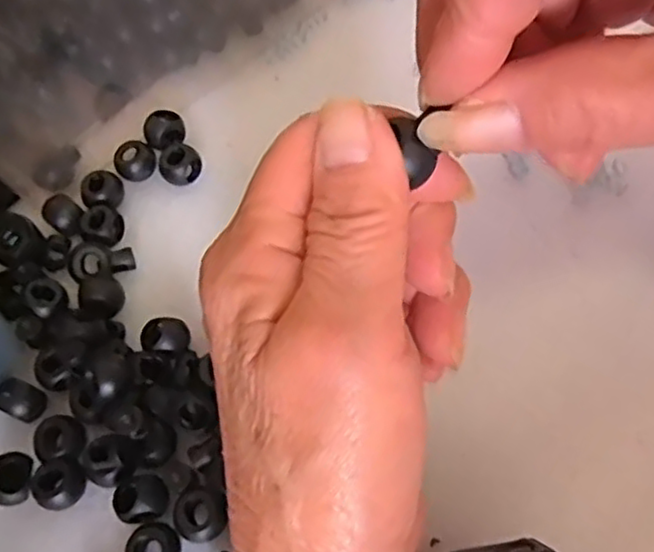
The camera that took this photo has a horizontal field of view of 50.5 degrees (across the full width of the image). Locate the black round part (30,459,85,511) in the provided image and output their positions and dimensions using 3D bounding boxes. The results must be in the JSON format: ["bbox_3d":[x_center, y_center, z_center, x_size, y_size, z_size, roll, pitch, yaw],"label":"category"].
[{"bbox_3d":[-0.104,0.081,0.268,0.018,0.008,0.018,-2,65,4],"label":"black round part"}]

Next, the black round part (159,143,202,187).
[{"bbox_3d":[-0.069,-0.052,0.327,0.019,0.013,0.016,-22,65,-5],"label":"black round part"}]

